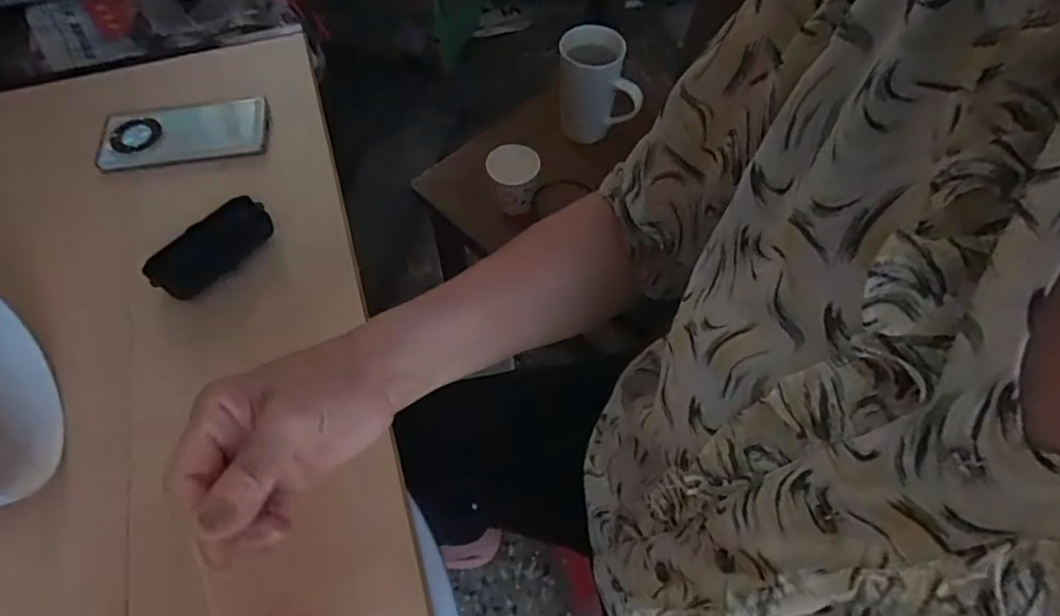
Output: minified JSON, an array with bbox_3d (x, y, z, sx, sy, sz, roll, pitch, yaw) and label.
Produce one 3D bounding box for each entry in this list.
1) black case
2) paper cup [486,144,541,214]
[{"bbox_3d":[-0.290,-0.055,0.564,0.109,0.032,0.042,-37,66,-21],"label":"black case"},{"bbox_3d":[-0.022,-0.176,0.824,0.070,0.063,0.064,-3,59,-3],"label":"paper cup"}]

